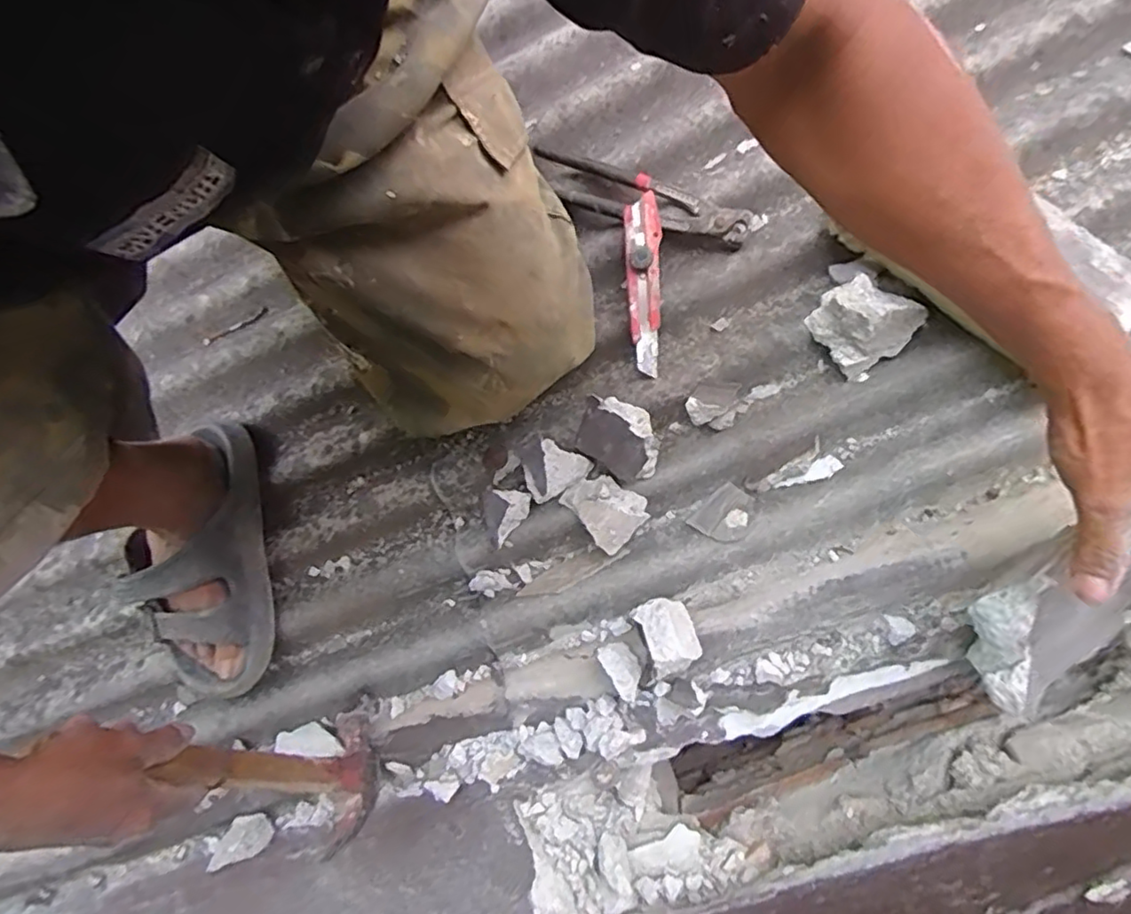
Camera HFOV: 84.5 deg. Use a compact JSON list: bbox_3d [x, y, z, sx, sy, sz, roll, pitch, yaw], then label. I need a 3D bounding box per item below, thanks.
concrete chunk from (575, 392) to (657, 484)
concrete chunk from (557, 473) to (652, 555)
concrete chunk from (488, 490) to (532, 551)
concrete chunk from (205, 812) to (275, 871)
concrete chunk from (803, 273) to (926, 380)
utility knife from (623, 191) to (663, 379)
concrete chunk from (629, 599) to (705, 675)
[{"bbox_3d":[0.048,-0.017,0.546,0.072,0.037,0.064,19,80,2],"label":"concrete chunk"},{"bbox_3d":[0.035,0.043,0.549,0.068,0.034,0.056,42,81,6],"label":"concrete chunk"},{"bbox_3d":[-0.057,0.057,0.579,0.040,0.035,0.053,13,79,1],"label":"concrete chunk"},{"bbox_3d":[-0.320,0.374,0.608,0.067,0.014,0.039,-18,80,-4],"label":"concrete chunk"},{"bbox_3d":[0.252,-0.114,0.525,0.069,0.053,0.070,0,79,-1],"label":"concrete chunk"},{"bbox_3d":[0.071,-0.157,0.567,0.032,0.012,0.161,-2,92,-1],"label":"utility knife"},{"bbox_3d":[0.087,0.148,0.523,0.045,0.038,0.058,-23,81,-5],"label":"concrete chunk"}]

